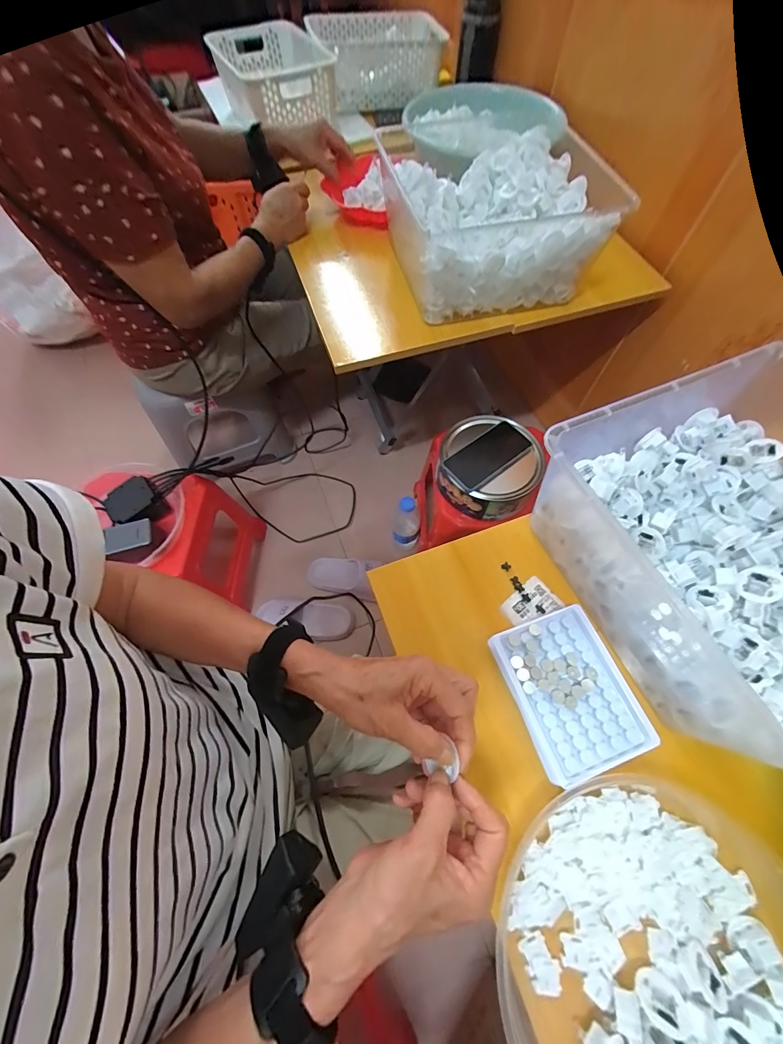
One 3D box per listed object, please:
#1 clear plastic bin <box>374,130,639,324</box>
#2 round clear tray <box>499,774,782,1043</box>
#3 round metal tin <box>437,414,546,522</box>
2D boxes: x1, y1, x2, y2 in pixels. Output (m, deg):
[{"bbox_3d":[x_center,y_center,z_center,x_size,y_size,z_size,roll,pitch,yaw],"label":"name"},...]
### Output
[{"bbox_3d":[0.151,-0.519,0.635,0.298,0.134,0.379,-11,64,-5],"label":"clear plastic bin"},{"bbox_3d":[0.205,0.328,0.271,0.245,0.035,0.235,0,64,0],"label":"round clear tray"},{"bbox_3d":[0.180,-0.102,0.704,0.189,0.076,0.175,0,64,0],"label":"round metal tin"}]

